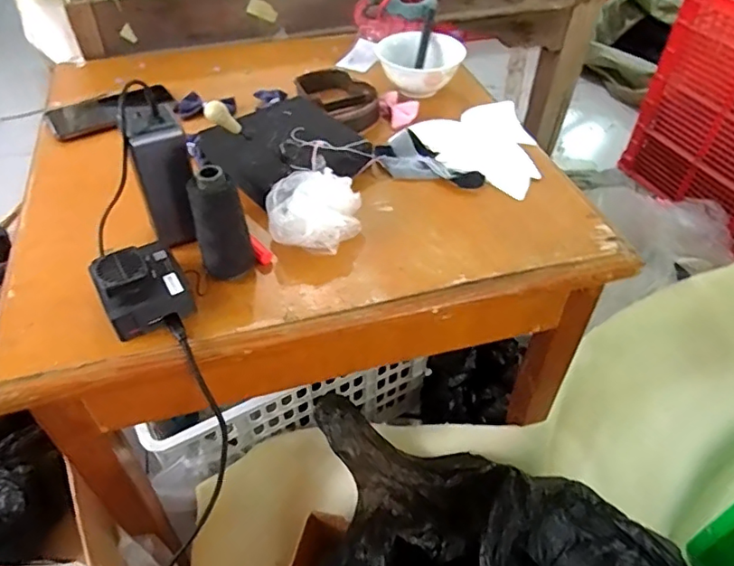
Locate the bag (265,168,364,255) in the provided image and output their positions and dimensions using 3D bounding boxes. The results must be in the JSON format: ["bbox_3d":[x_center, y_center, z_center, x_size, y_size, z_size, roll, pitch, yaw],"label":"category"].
[{"bbox_3d":[-0.054,-0.072,0.564,0.092,0.047,0.076,-3,46,-5],"label":"bag"}]

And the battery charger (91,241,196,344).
[{"bbox_3d":[-0.202,0.003,0.493,0.068,0.045,0.076,-24,51,-23],"label":"battery charger"}]

